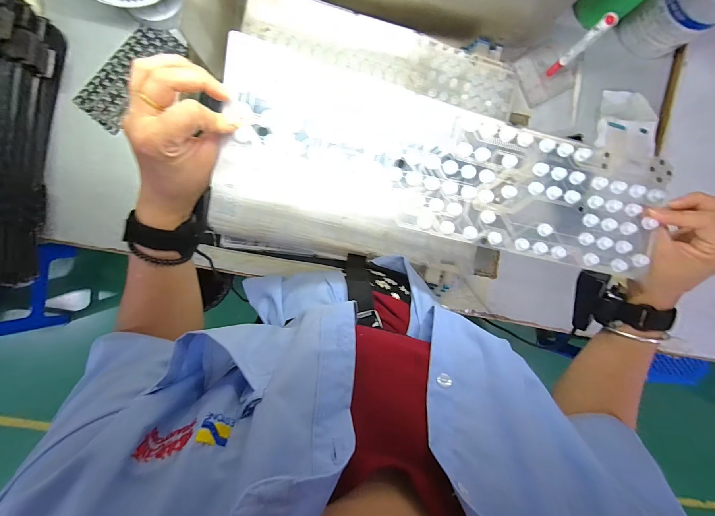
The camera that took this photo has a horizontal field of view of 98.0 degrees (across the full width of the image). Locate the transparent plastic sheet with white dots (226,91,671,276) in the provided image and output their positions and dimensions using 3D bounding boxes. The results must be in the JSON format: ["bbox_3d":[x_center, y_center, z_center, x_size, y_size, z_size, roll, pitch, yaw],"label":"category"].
[{"bbox_3d":[0.097,-0.081,0.296,0.401,0.022,0.115,13,95,-6],"label":"transparent plastic sheet with white dots"}]

